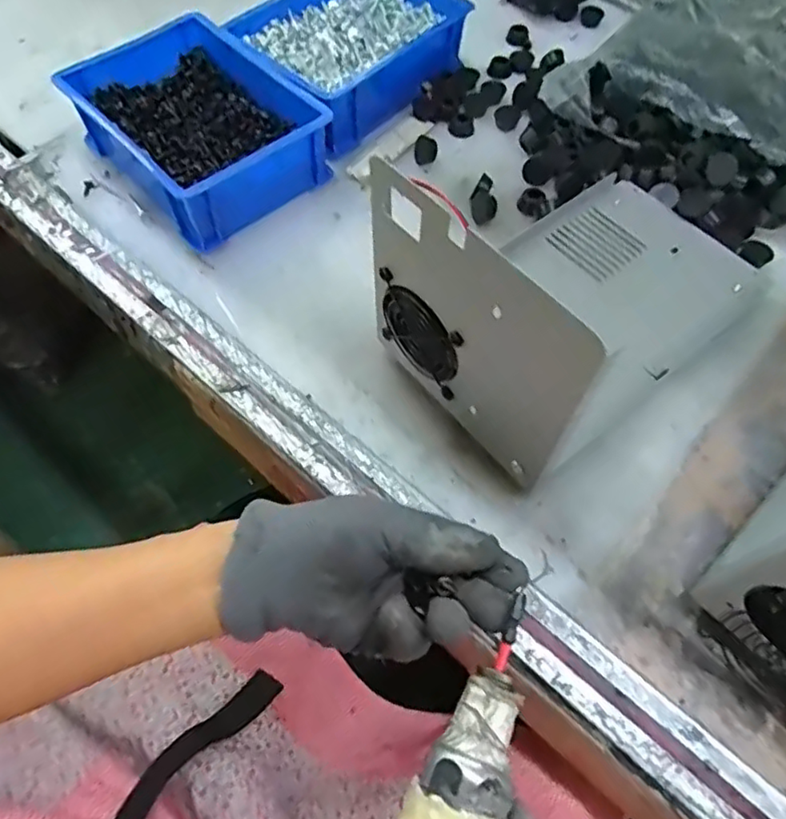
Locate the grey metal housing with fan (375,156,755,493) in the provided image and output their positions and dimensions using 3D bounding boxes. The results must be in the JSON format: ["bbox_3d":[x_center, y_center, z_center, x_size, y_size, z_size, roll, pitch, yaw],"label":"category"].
[{"bbox_3d":[0.131,-0.105,0.419,0.282,0.138,0.169,-37,67,-19],"label":"grey metal housing with fan"}]

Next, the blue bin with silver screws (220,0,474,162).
[{"bbox_3d":[-0.041,-0.343,0.594,0.156,0.062,0.206,38,67,19],"label":"blue bin with silver screws"}]

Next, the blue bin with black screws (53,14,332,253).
[{"bbox_3d":[-0.163,-0.242,0.536,0.152,0.064,0.199,-39,67,-19],"label":"blue bin with black screws"}]

